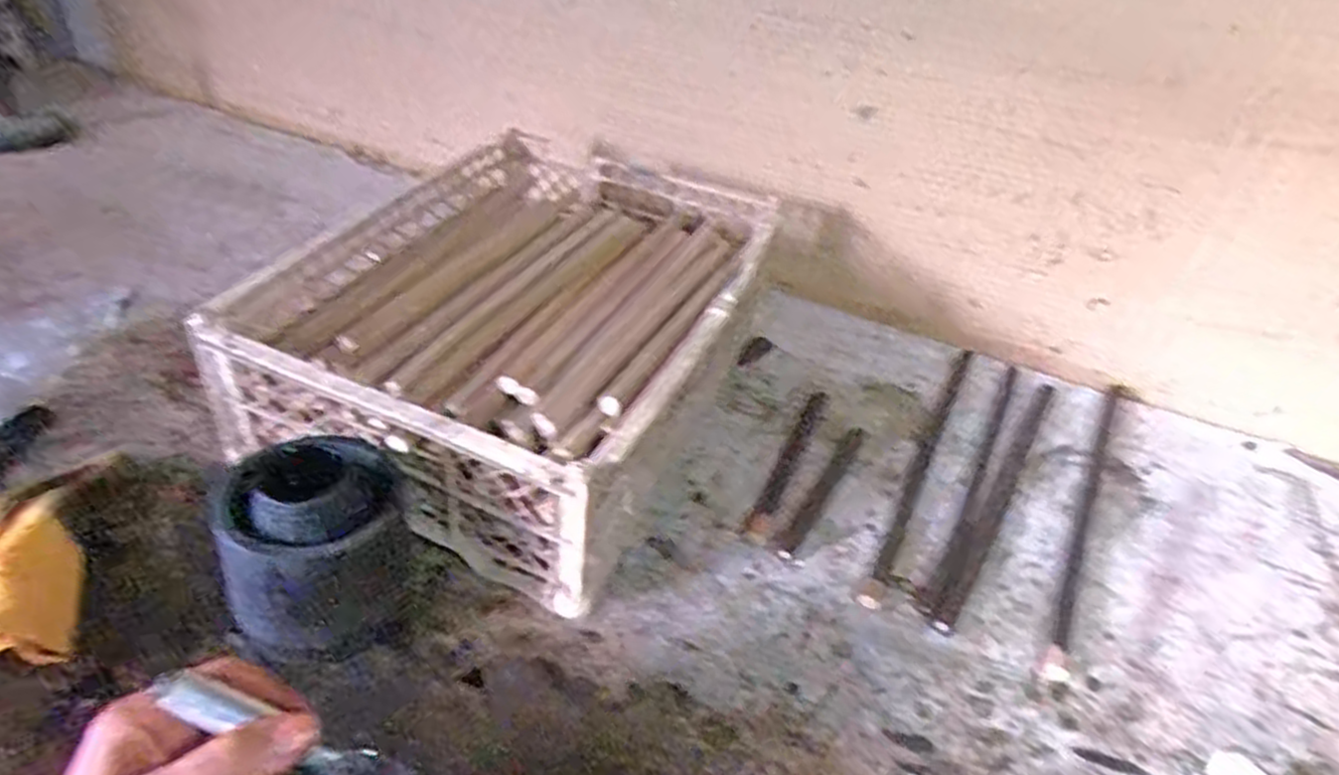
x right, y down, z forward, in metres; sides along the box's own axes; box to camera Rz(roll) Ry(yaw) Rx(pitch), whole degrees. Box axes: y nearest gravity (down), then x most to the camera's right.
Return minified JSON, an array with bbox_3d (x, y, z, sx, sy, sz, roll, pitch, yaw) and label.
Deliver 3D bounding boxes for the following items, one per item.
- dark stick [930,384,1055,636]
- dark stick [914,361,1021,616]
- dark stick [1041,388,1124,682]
[{"bbox_3d":[0.283,0.088,0.673,0.018,0.010,0.328,26,40,23],"label":"dark stick"},{"bbox_3d":[0.266,0.074,0.683,0.017,0.007,0.323,23,39,20],"label":"dark stick"},{"bbox_3d":[0.347,0.098,0.657,0.015,0.015,0.357,23,39,20],"label":"dark stick"}]

